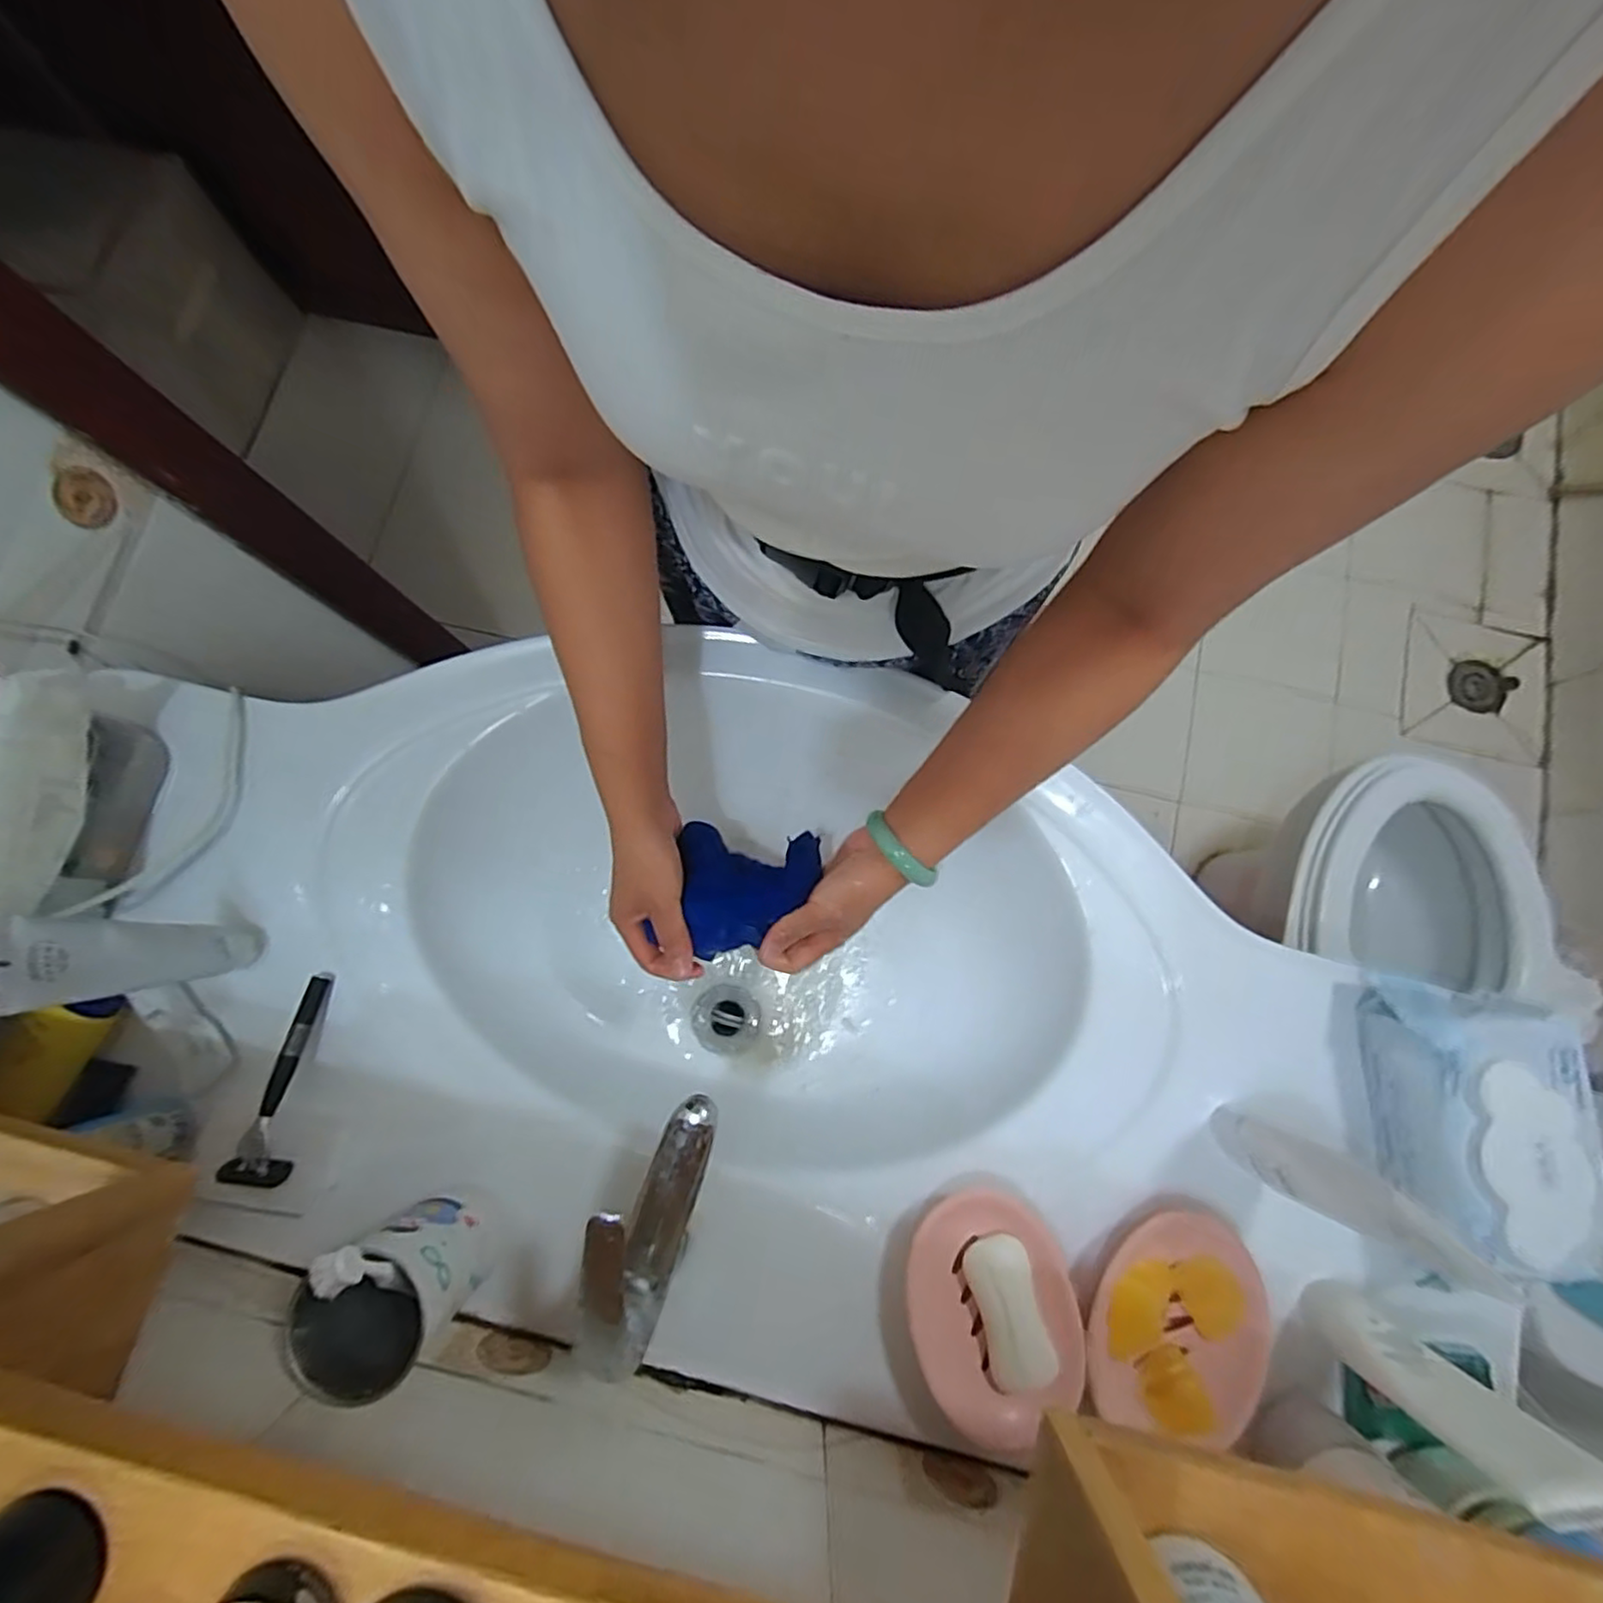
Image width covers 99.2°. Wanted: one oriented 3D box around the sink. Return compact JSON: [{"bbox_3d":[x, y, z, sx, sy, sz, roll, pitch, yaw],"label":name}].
[{"bbox_3d":[-0.063,0.139,0.573,0.924,0.173,0.479,14,80,3],"label":"sink"}]

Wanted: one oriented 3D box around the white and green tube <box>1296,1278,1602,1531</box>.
[{"bbox_3d":[0.362,0.335,0.386,0.034,0.162,0.040,39,82,7],"label":"white and green tube"}]

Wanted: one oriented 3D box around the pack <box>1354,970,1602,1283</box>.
[{"bbox_3d":[0.465,0.219,0.474,0.113,0.075,0.177,8,80,2],"label":"pack"}]

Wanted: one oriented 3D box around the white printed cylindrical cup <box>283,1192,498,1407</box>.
[{"bbox_3d":[-0.242,0.290,0.402,0.075,0.080,0.082,41,82,7],"label":"white printed cylindrical cup"}]

